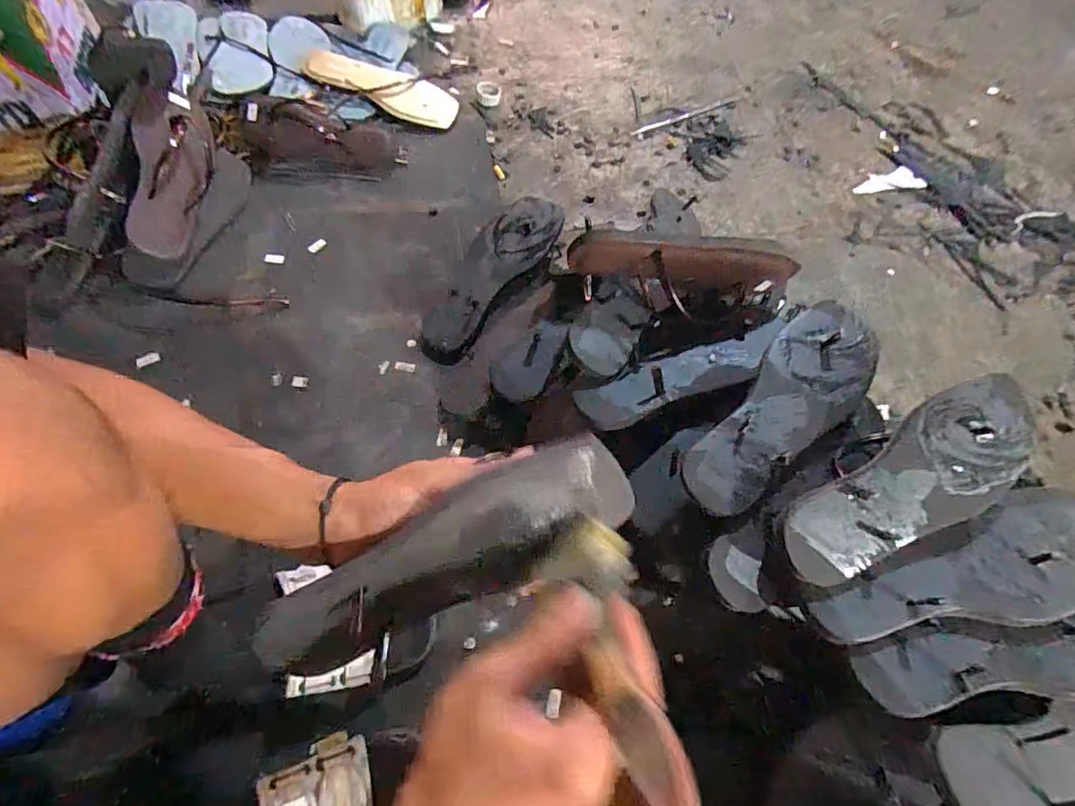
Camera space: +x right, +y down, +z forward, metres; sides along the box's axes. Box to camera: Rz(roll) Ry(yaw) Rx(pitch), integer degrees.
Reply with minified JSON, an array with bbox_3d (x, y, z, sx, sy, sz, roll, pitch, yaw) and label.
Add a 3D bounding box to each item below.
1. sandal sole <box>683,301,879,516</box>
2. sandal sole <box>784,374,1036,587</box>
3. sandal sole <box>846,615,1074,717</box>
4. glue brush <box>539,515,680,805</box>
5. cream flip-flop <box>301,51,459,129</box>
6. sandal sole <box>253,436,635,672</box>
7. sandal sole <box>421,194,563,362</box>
[{"bbox_3d":[0.212,0.001,0.443,0.229,0.029,0.082,-41,71,-19],"label":"sandal sole"},{"bbox_3d":[0.294,0.058,0.399,0.235,0.011,0.083,-29,84,-9],"label":"sandal sole"},{"bbox_3d":[0.342,0.188,0.381,0.217,0.018,0.056,-4,63,-3],"label":"sandal sole"},{"bbox_3d":[0.032,0.116,0.251,0.048,0.021,0.142,-4,31,-3],"label":"glue brush"},{"bbox_3d":[-0.263,-0.534,0.870,0.257,0.018,0.101,18,63,-6],"label":"cream flip-flop"},{"bbox_3d":[-0.056,0.093,0.306,0.233,0.020,0.070,-26,107,0],"label":"sandal sole"},{"bbox_3d":[-0.066,-0.164,0.676,0.100,0.028,0.255,34,84,15],"label":"sandal sole"}]

